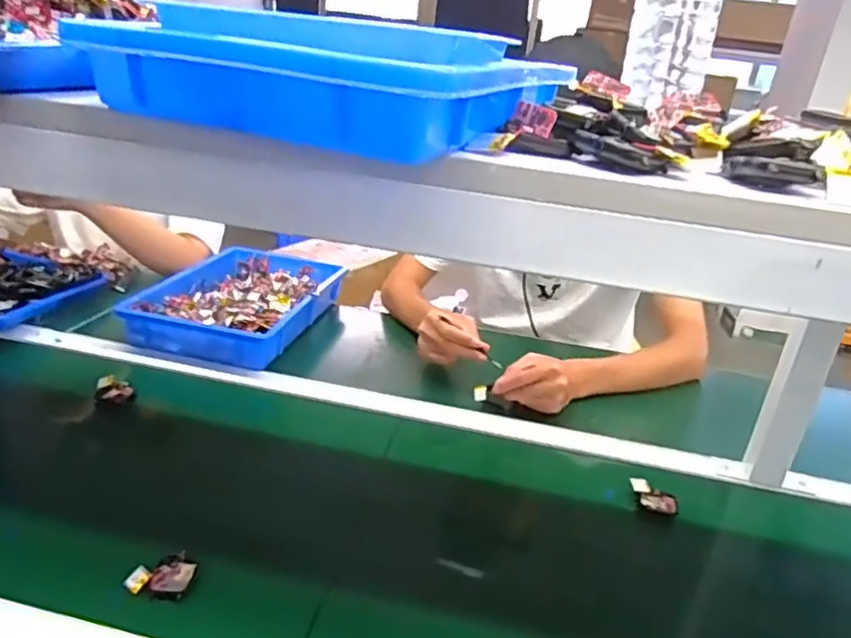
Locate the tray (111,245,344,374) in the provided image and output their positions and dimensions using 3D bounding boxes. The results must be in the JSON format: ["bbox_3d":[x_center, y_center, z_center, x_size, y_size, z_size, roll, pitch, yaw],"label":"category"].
[{"bbox_3d":[-0.294,-0.037,1.062,0.241,0.052,0.373,12,25,13],"label":"tray"}]

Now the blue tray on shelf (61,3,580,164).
[{"bbox_3d":[-0.055,-0.131,0.344,0.225,0.054,0.135,13,26,16],"label":"blue tray on shelf"}]

